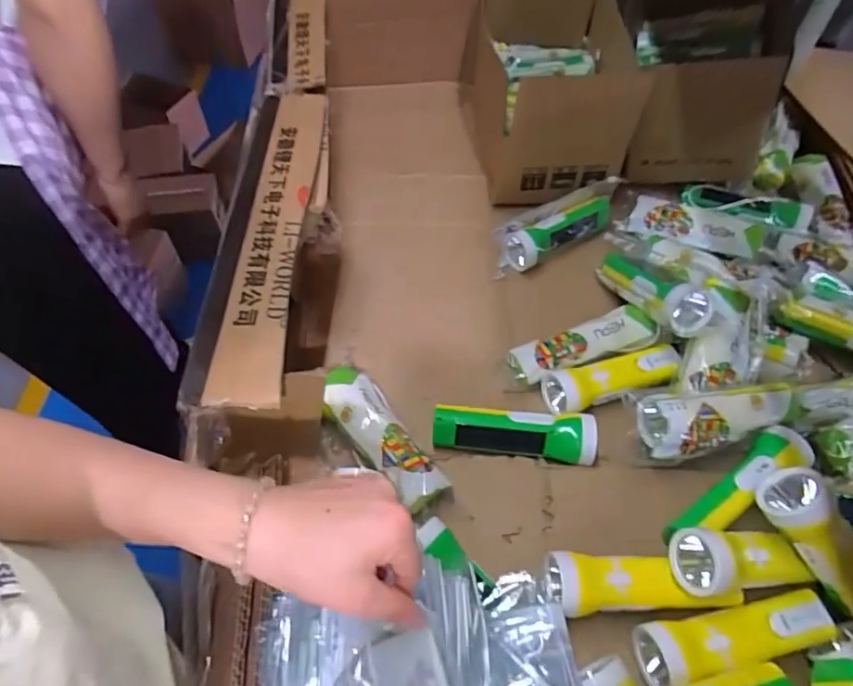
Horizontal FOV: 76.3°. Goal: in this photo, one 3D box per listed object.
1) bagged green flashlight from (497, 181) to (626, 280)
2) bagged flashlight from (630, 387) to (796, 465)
[{"bbox_3d":[0.181,-0.163,0.752,0.209,0.060,0.056,-25,60,-16],"label":"bagged green flashlight"},{"bbox_3d":[0.293,0.080,0.548,0.166,0.055,0.061,-5,56,-3],"label":"bagged flashlight"}]

